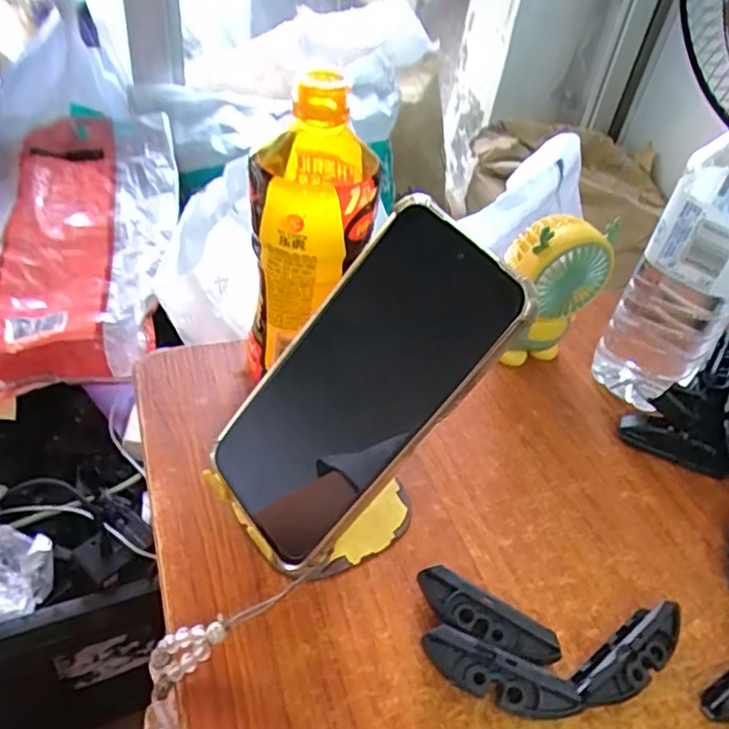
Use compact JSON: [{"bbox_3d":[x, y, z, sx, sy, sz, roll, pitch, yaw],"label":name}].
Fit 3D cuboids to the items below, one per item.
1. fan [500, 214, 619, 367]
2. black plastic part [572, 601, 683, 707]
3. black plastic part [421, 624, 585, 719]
[{"bbox_3d":[0.125,-0.048,0.430,0.063,0.110,0.034,-11,46,-20],"label":"fan"},{"bbox_3d":[0.126,0.137,0.297,0.070,0.023,0.023,-25,50,-27],"label":"black plastic part"},{"bbox_3d":[0.059,0.142,0.282,0.071,0.024,0.018,18,45,14],"label":"black plastic part"}]

